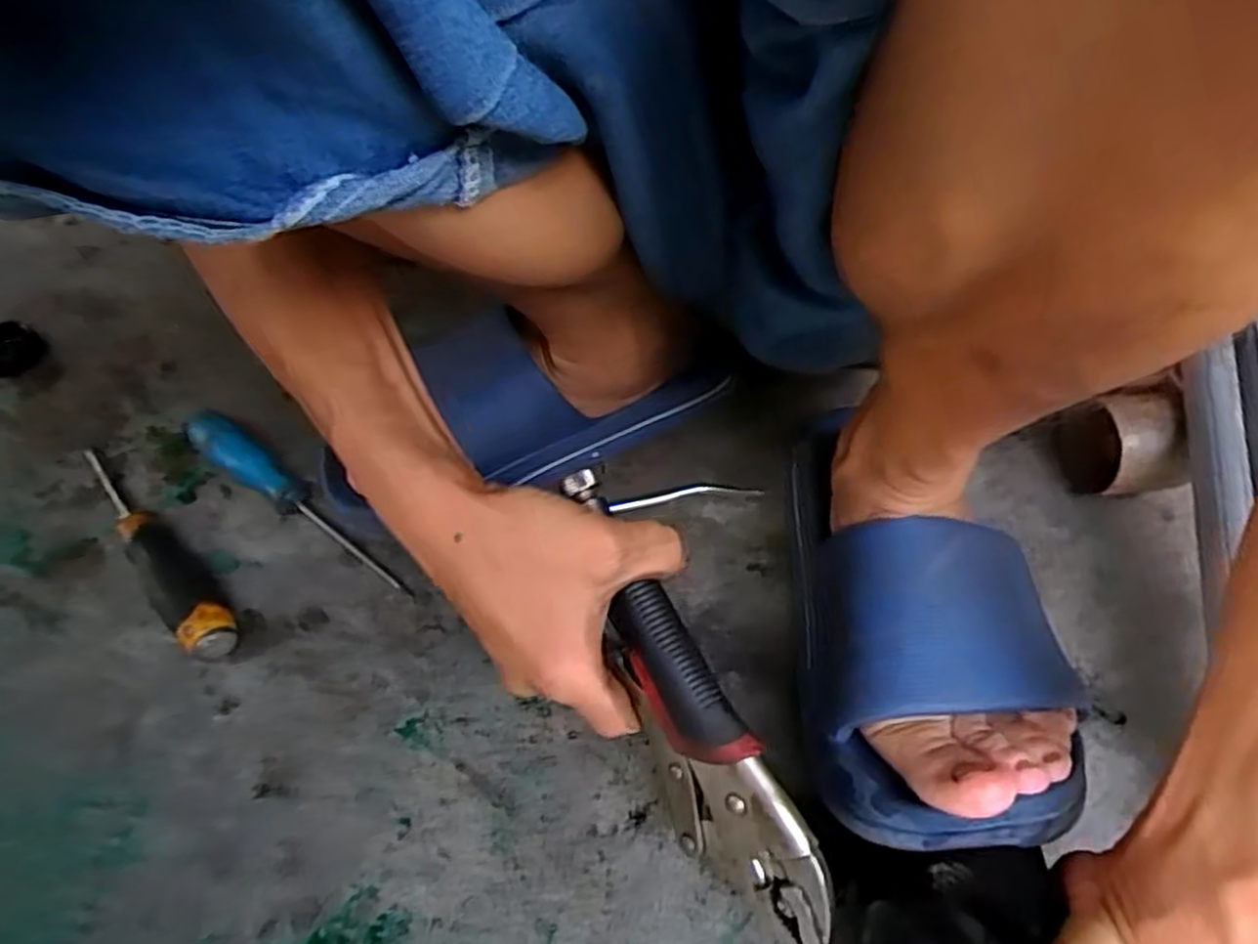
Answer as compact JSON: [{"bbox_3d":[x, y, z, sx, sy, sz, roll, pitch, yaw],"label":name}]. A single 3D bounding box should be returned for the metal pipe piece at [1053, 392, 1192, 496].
[{"bbox_3d":[0.304,-0.017,0.467,0.044,0.065,0.064,-3,54,0],"label":"metal pipe piece"}]

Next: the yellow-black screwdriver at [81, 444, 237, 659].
[{"bbox_3d":[-0.291,0.041,0.451,0.187,0.024,0.032,36,62,24],"label":"yellow-black screwdriver"}]

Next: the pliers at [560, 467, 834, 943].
[{"bbox_3d":[0.035,0.126,0.321,0.020,0.058,0.150,-11,64,-50],"label":"pliers"}]

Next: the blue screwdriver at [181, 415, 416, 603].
[{"bbox_3d":[-0.210,0.013,0.470,0.193,0.037,0.026,30,60,21],"label":"blue screwdriver"}]

